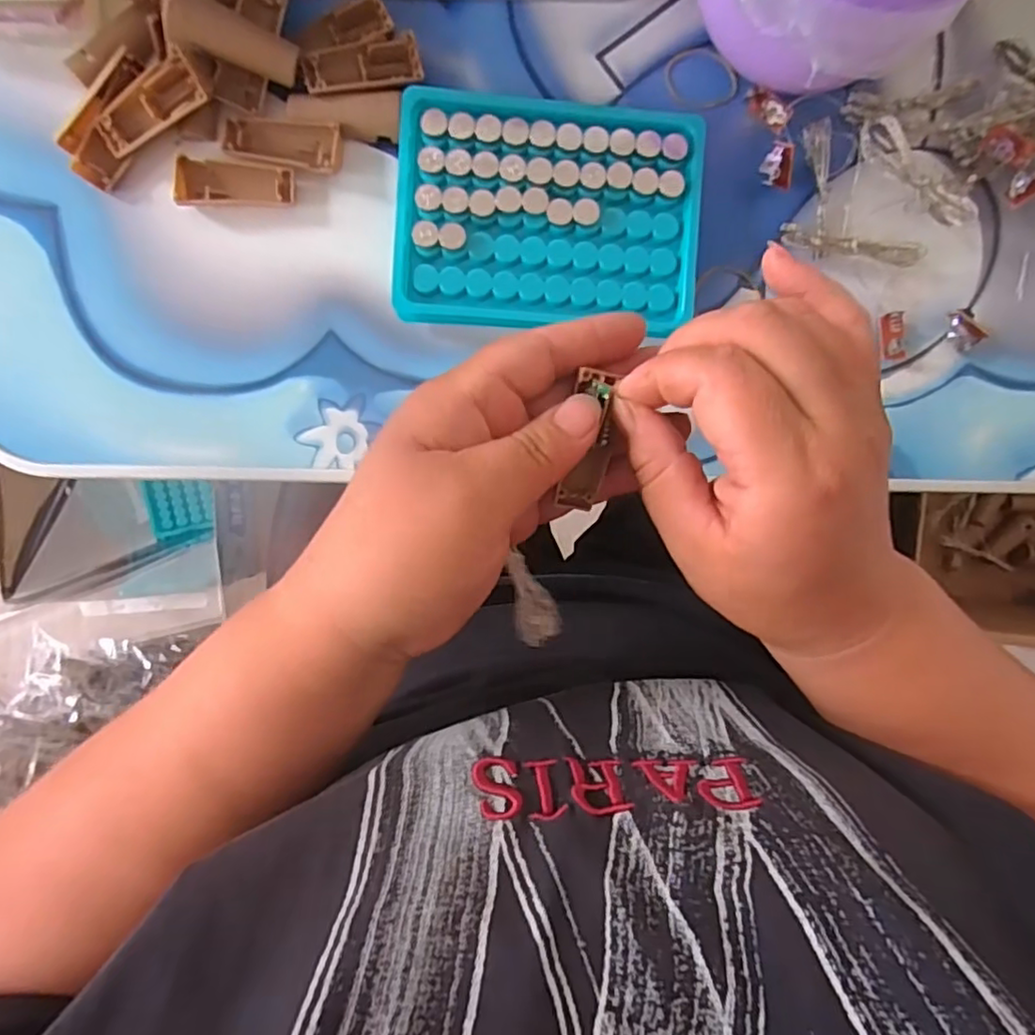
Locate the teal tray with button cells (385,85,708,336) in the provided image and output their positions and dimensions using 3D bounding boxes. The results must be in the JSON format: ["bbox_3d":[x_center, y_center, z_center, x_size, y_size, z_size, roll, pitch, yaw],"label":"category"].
[{"bbox_3d":[0.014,-0.134,0.282,0.130,0.022,0.095,3,93,-3],"label":"teal tray with button cells"}]

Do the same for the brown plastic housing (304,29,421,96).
[{"bbox_3d":[-0.067,-0.198,0.275,0.049,0.008,0.020,-13,93,-2],"label":"brown plastic housing"}]

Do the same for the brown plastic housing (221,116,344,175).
[{"bbox_3d":[-0.103,-0.166,0.279,0.050,0.007,0.020,6,92,-3],"label":"brown plastic housing"}]

